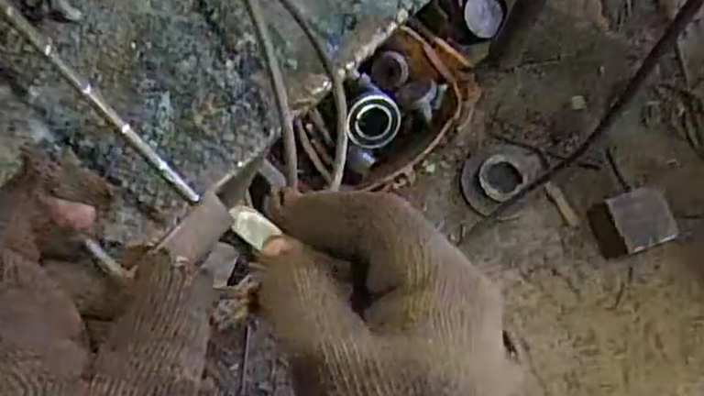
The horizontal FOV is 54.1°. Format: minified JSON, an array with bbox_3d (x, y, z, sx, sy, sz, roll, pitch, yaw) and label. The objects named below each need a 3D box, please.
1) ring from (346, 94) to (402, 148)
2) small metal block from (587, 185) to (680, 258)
[{"bbox_3d":[0.036,-0.121,1.094,0.089,0.027,0.081,-12,107,-12],"label":"ring"},{"bbox_3d":[0.484,0.042,1.193,0.110,0.098,0.102,-17,78,-5],"label":"small metal block"}]

